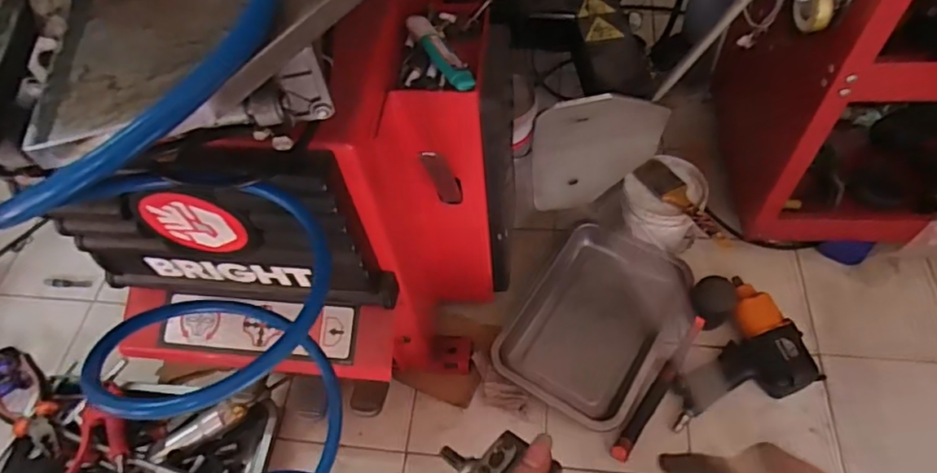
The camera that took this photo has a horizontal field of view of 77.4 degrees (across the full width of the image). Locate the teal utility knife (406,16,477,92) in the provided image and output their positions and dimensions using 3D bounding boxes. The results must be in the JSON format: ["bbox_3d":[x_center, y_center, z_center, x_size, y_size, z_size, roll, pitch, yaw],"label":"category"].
[{"bbox_3d":[-0.028,-0.180,0.570,0.022,0.019,0.102,-29,59,-13],"label":"teal utility knife"}]

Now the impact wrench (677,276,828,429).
[{"bbox_3d":[0.375,0.180,0.850,0.220,0.068,0.175,-28,59,-13],"label":"impact wrench"}]

